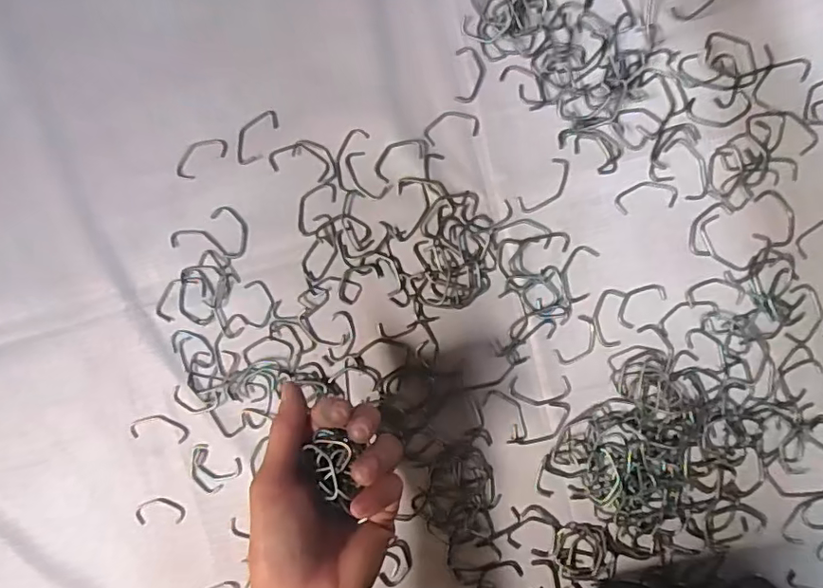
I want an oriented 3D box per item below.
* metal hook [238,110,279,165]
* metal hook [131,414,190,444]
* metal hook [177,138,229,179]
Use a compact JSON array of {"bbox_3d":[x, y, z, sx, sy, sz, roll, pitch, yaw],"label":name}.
[{"bbox_3d":[-0.102,-0.103,0.357,0.022,0.004,0.039,29,96,4],"label":"metal hook"},{"bbox_3d":[-0.173,0.093,0.381,0.041,0.005,0.017,5,94,6],"label":"metal hook"},{"bbox_3d":[-0.139,-0.091,0.364,0.039,0.004,0.019,-32,89,7],"label":"metal hook"}]

